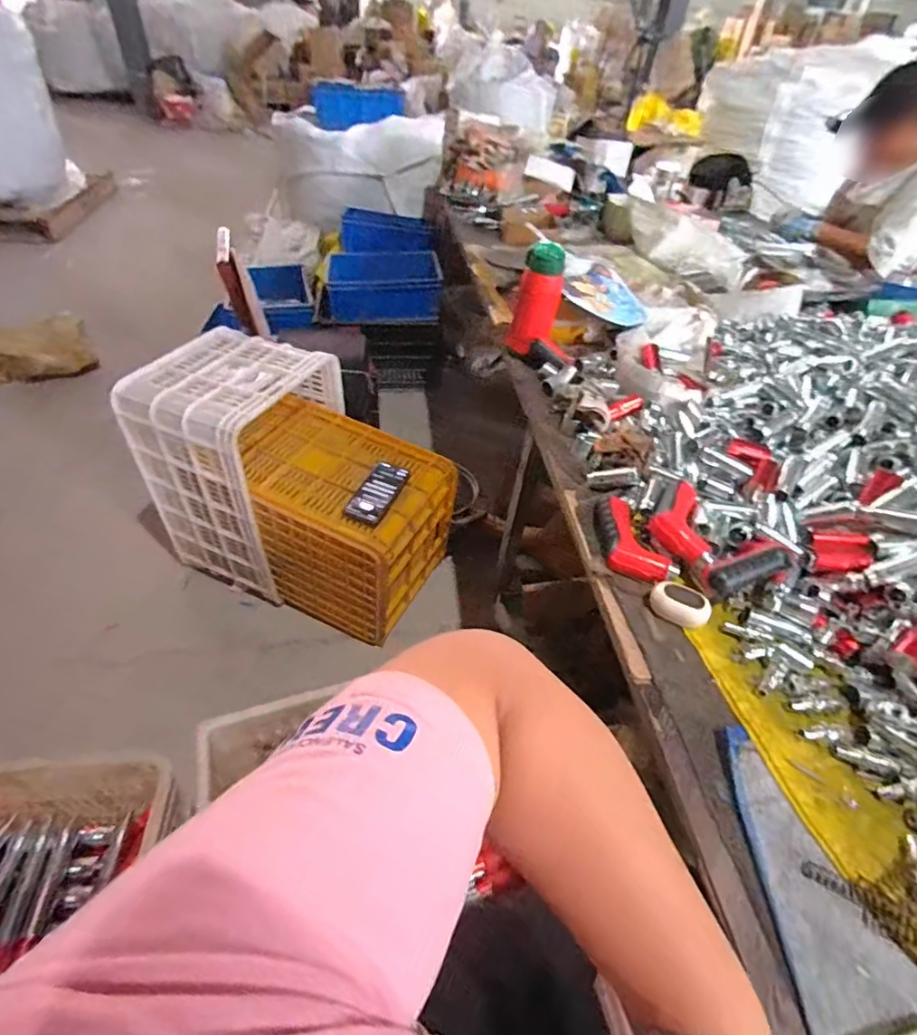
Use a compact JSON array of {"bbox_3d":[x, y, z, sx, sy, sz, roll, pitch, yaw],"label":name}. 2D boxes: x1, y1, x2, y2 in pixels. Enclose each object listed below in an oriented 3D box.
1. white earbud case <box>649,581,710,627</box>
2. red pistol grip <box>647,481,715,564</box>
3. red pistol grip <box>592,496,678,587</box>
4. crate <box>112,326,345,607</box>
[{"bbox_3d":[0.253,0.101,0.593,0.064,0.032,0.038,19,46,14],"label":"white earbud case"},{"bbox_3d":[0.287,0.003,0.658,0.076,0.033,0.125,22,47,17],"label":"red pistol grip"},{"bbox_3d":[0.221,0.029,0.665,0.076,0.034,0.128,0,44,-5],"label":"red pistol grip"},{"bbox_3d":[-0.478,-0.131,1.204,0.311,0.490,0.365,19,46,14],"label":"crate"}]

